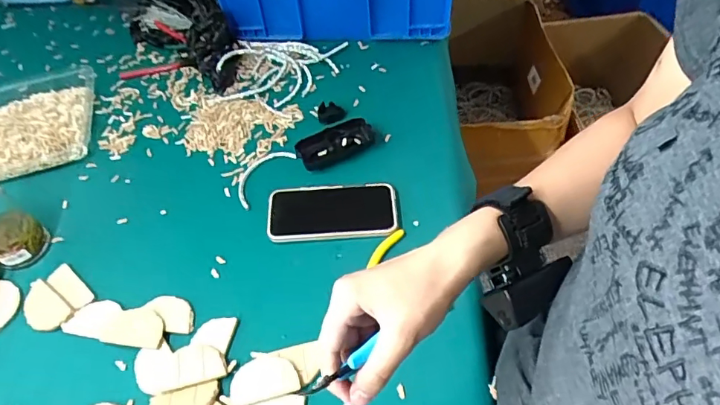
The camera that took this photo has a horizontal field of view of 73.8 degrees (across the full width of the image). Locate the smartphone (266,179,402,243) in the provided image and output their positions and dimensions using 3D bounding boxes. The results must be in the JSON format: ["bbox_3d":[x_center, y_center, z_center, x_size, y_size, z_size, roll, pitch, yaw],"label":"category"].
[{"bbox_3d":[-0.036,0.010,0.624,0.164,0.016,0.081,-5,53,1],"label":"smartphone"}]

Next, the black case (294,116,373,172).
[{"bbox_3d":[-0.036,-0.084,0.689,0.109,0.025,0.046,-21,55,-12],"label":"black case"}]

